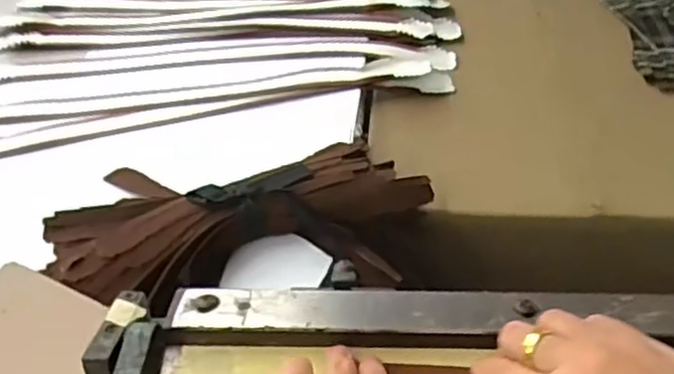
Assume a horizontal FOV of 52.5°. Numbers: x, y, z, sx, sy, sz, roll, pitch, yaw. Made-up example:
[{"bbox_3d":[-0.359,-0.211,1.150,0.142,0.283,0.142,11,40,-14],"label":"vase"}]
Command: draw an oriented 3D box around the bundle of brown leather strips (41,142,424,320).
[{"bbox_3d":[-0.089,0.028,0.602,0.348,0.062,0.199,-4,43,-1],"label":"bundle of brown leather strips"}]

